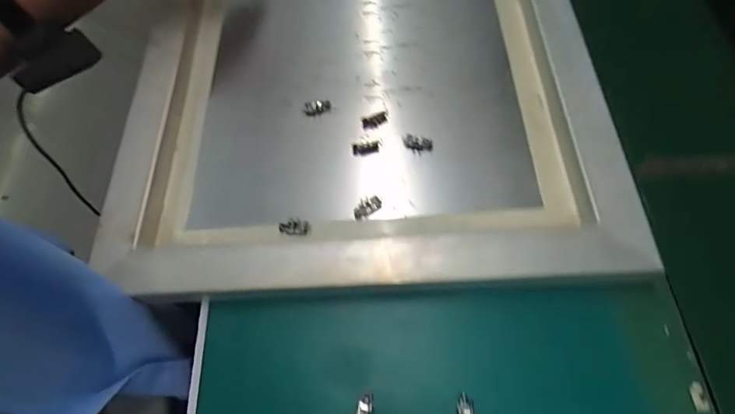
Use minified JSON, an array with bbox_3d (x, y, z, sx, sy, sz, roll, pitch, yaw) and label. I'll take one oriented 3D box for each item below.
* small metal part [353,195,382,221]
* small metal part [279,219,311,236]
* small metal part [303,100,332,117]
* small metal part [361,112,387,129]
[{"bbox_3d":[0.000,0.000,0.361,0.024,0.012,0.011,-27,65,-11],"label":"small metal part"},{"bbox_3d":[-0.059,0.016,0.355,0.026,0.006,0.013,6,63,5],"label":"small metal part"},{"bbox_3d":[-0.048,-0.093,0.411,0.026,0.010,0.011,-12,63,-4],"label":"small metal part"},{"bbox_3d":[0.007,-0.078,0.401,0.024,0.007,0.010,-16,63,-6],"label":"small metal part"}]

